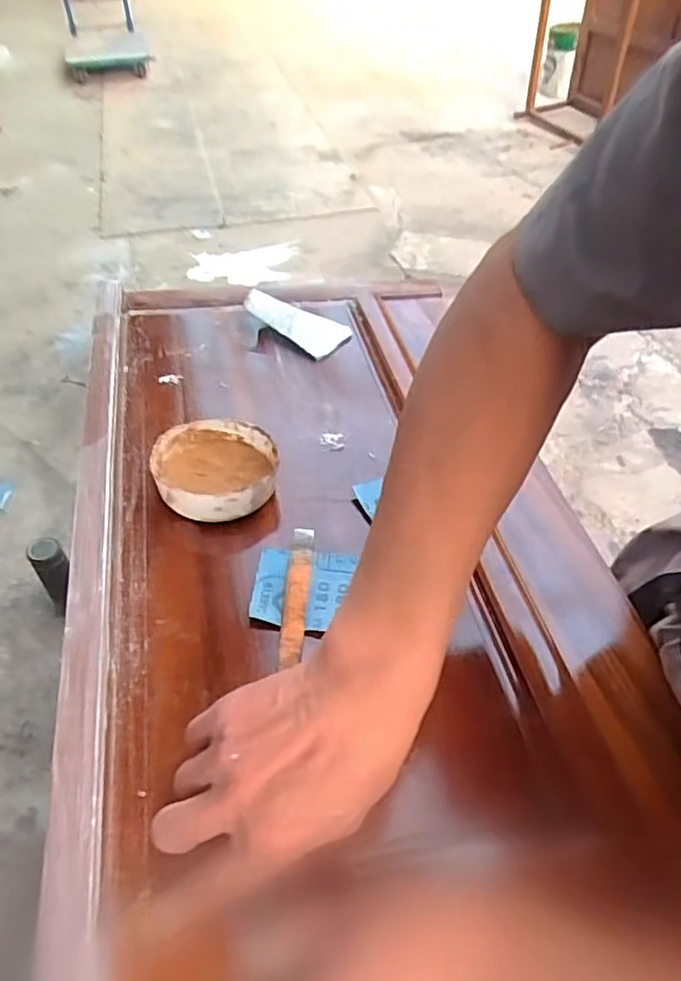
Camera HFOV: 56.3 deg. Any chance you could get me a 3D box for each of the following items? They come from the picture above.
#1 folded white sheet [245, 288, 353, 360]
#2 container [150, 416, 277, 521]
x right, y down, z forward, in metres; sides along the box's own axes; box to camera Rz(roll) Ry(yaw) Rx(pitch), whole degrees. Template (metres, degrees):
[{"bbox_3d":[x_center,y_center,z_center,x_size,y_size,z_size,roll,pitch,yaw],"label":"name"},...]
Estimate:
[{"bbox_3d":[-0.051,-0.189,0.716,0.118,0.017,0.061,26,46,-2],"label":"folded white sheet"},{"bbox_3d":[-0.105,-0.017,0.535,0.099,0.037,0.093,0,47,0],"label":"container"}]

